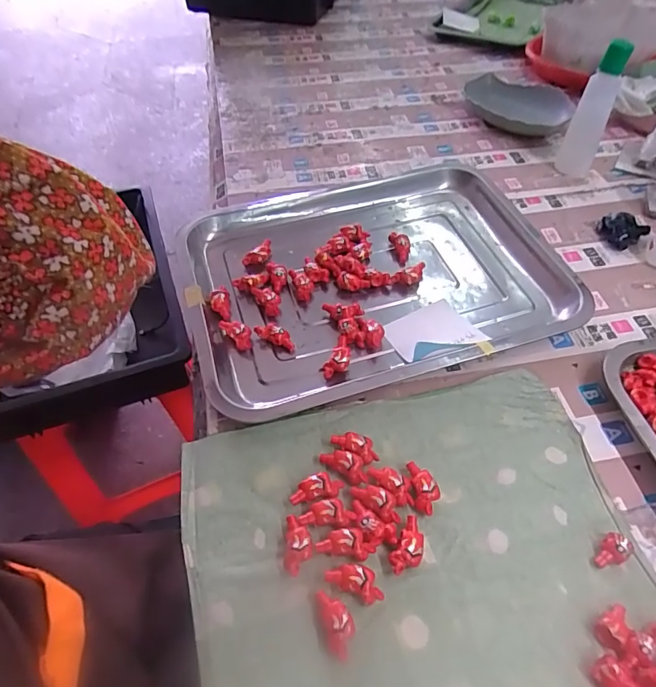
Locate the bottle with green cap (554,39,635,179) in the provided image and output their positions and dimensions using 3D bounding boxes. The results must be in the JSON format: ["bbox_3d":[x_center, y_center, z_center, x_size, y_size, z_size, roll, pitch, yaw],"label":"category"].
[{"bbox_3d":[0.296,-0.258,0.540,0.037,0.145,0.031,22,55,17],"label":"bottle with green cap"}]

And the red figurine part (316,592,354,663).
[{"bbox_3d":[0.005,0.171,0.295,0.019,0.013,0.037,-16,53,-11],"label":"red figurine part"}]

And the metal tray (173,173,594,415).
[{"bbox_3d":[0.038,-0.069,0.477,0.342,0.027,0.258,-15,53,-10],"label":"metal tray"}]

